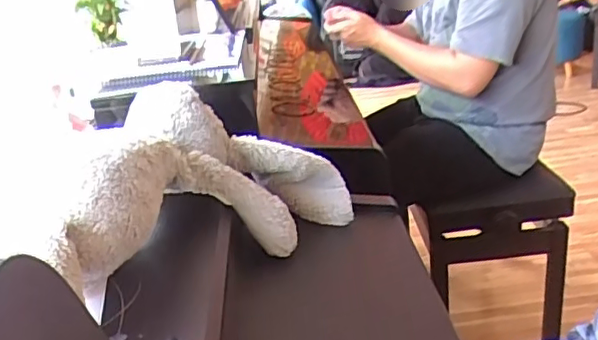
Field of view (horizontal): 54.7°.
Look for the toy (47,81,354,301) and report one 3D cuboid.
[{"bbox_3d":[-0.093,0.003,0.565,0.137,0.160,0.380,9,9,31],"label":"toy"}]

